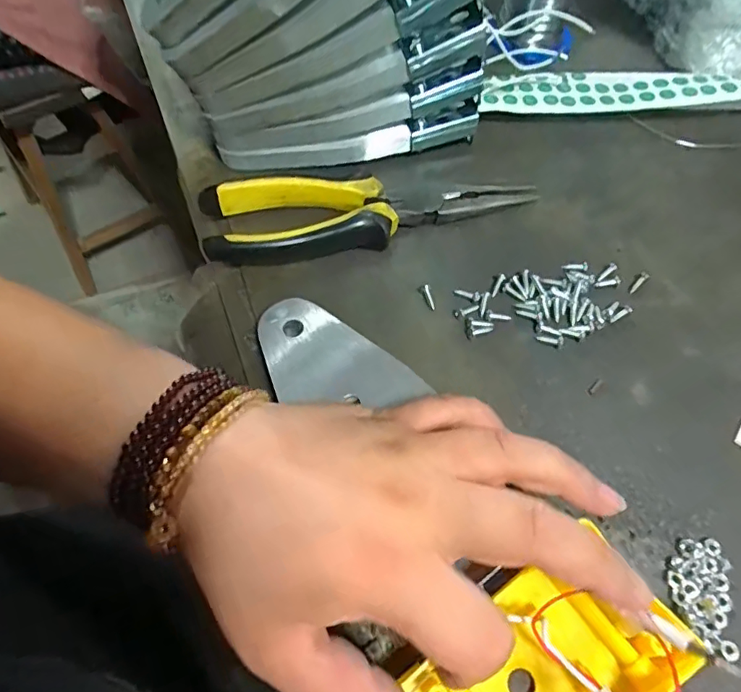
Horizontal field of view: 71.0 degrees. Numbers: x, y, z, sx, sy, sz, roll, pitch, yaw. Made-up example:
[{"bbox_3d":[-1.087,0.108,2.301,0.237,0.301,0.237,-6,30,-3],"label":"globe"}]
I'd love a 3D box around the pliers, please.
[{"bbox_3d":[0.004,-0.077,0.292,0.189,0.021,0.041,-8,64,-6],"label":"pliers"}]

